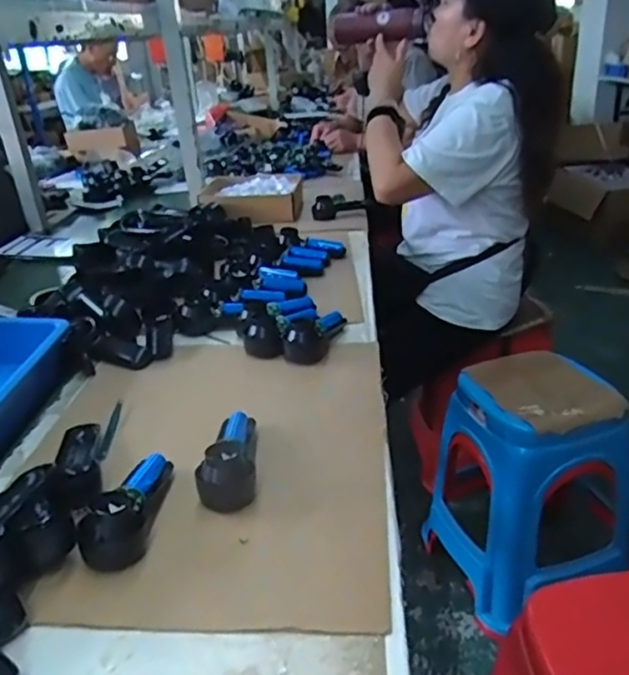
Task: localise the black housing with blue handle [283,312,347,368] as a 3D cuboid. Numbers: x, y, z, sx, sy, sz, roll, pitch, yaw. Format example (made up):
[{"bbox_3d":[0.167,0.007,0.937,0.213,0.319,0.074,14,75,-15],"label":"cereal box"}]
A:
[{"bbox_3d":[0.001,-0.014,0.929,0.058,0.050,0.145,9,29,19],"label":"black housing with blue handle"}]

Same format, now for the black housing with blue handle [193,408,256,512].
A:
[{"bbox_3d":[-0.094,0.123,0.680,0.059,0.043,0.140,-3,27,-4],"label":"black housing with blue handle"}]

